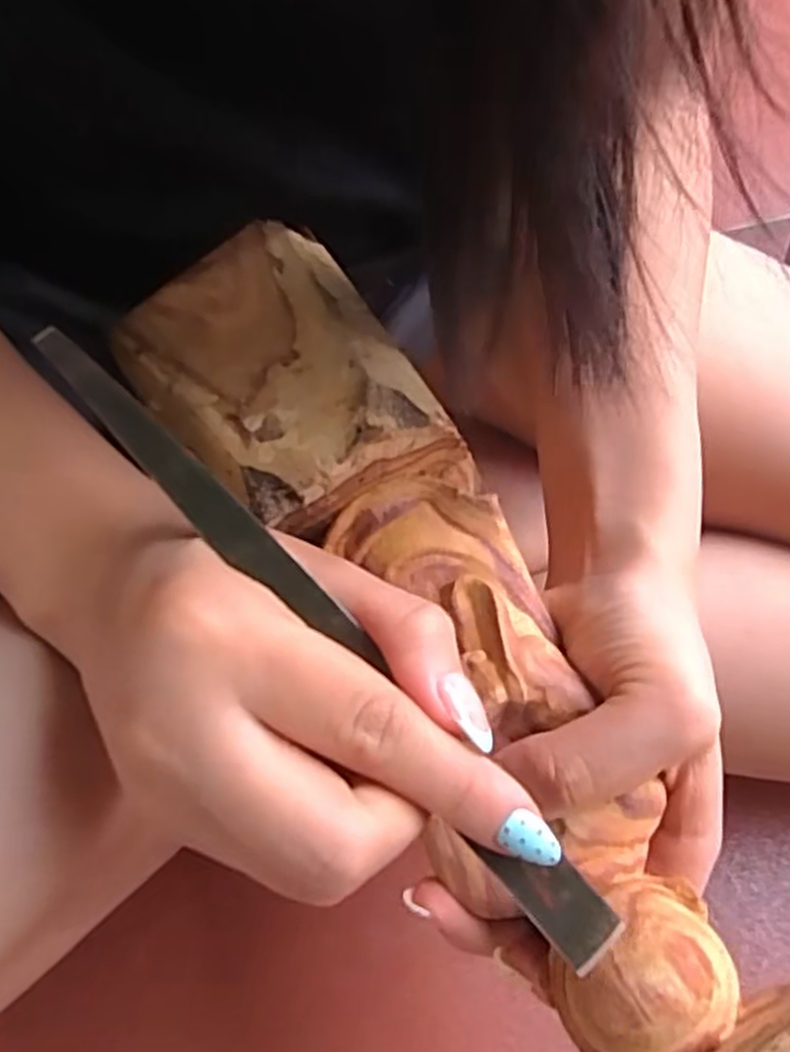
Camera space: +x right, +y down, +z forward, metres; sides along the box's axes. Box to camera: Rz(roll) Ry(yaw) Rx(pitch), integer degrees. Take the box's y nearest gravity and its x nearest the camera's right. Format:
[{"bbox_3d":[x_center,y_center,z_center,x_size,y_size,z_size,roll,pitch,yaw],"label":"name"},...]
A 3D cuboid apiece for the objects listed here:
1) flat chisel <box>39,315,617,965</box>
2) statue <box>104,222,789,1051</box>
[{"bbox_3d":[-0.018,0.024,0.180,0.013,0.005,0.192,-40,85,-25],"label":"flat chisel"},{"bbox_3d":[0.004,0.019,0.215,0.081,0.062,0.294,-22,61,-17],"label":"statue"}]

